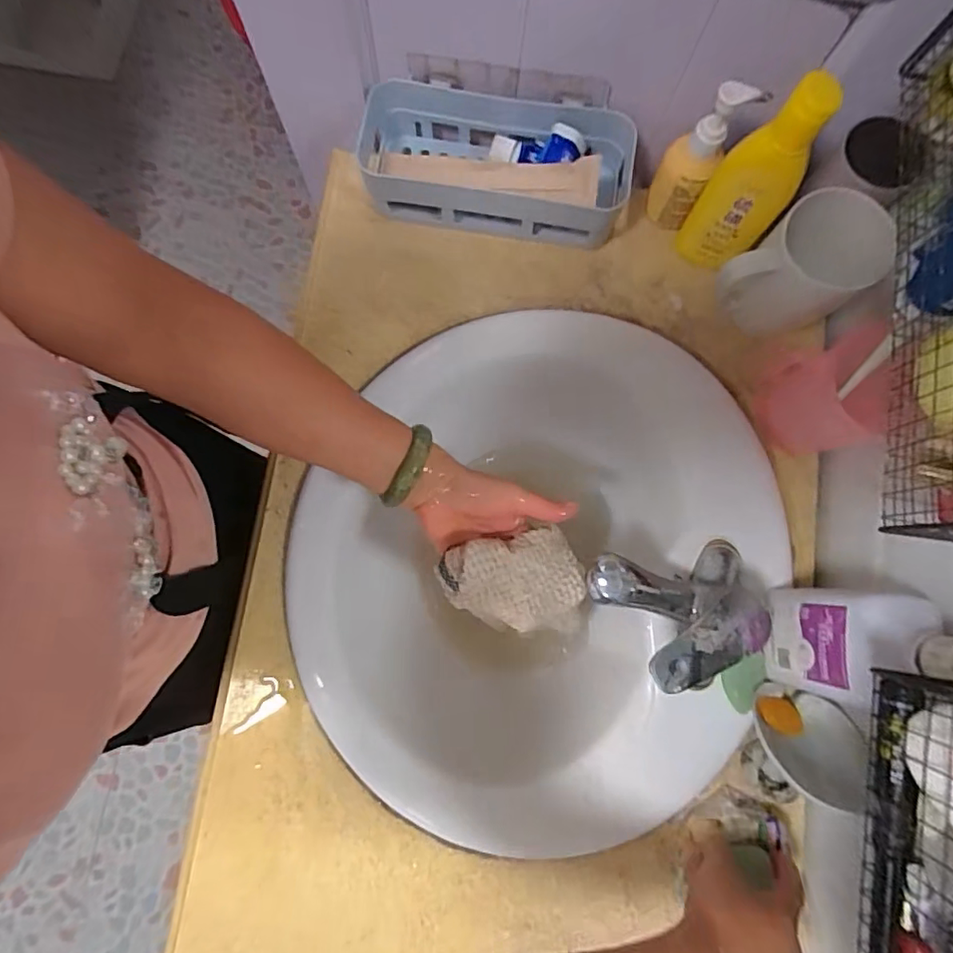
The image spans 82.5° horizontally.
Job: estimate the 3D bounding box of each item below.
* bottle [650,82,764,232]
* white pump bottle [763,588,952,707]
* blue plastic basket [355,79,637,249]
[{"bbox_3d":[0.191,-0.280,0.487,0.049,0.134,0.043,23,82,4],"label":"bottle"},{"bbox_3d":[0.272,0.121,0.378,0.059,0.181,0.087,10,82,3],"label":"white pump bottle"},{"bbox_3d":[0.014,-0.295,0.522,0.268,0.066,0.103,8,82,2],"label":"blue plastic basket"}]

